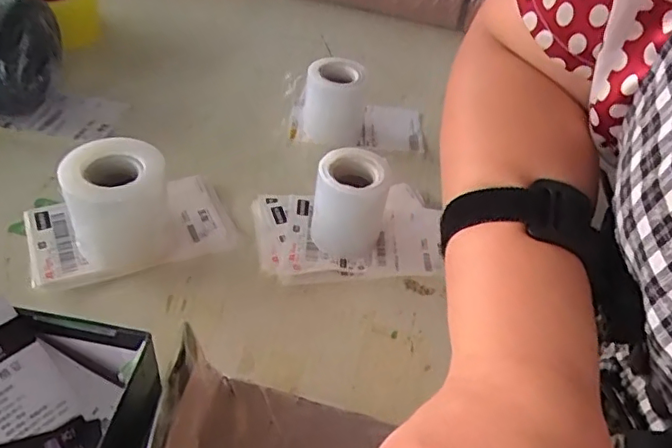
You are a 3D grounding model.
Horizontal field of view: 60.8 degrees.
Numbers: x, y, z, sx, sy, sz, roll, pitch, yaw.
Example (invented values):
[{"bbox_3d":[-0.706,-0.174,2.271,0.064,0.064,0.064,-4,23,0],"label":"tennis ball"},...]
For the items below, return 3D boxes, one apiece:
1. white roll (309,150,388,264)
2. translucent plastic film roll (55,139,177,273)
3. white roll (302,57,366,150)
[{"bbox_3d":[0.009,-0.016,0.426,0.051,0.068,0.047,4,44,-4],"label":"white roll"},{"bbox_3d":[-0.149,-0.012,0.401,0.070,0.075,0.064,-13,46,-24],"label":"translucent plastic film roll"},{"bbox_3d":[0.000,-0.113,0.539,0.057,0.068,0.044,15,41,6],"label":"white roll"}]

